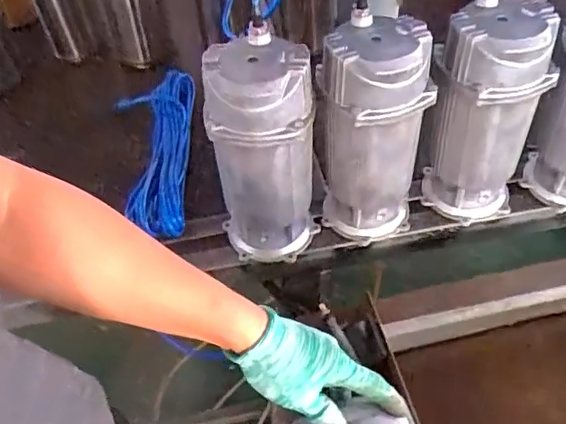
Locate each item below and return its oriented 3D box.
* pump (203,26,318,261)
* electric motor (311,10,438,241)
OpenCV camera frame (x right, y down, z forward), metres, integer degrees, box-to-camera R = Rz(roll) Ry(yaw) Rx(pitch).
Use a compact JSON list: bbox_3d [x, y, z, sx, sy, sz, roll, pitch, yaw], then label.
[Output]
[{"bbox_3d":[-0.024,-0.068,0.744,0.126,0.291,0.109,-8,48,-3],"label":"pump"},{"bbox_3d":[0.120,-0.095,0.759,0.125,0.291,0.115,23,54,23],"label":"electric motor"}]

